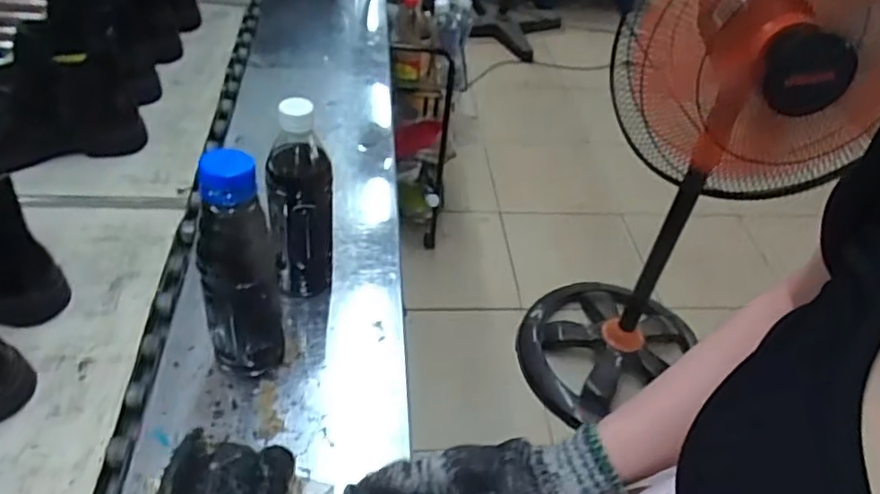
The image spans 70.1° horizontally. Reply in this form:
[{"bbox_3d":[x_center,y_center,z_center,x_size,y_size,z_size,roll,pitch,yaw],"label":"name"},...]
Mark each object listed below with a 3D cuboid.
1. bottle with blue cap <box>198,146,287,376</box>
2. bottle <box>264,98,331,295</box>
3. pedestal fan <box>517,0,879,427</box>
[{"bbox_3d":[-0.167,0.025,0.521,0.059,0.221,0.056,-19,52,-28],"label":"bottle with blue cap"},{"bbox_3d":[-0.135,-0.044,0.611,0.059,0.212,0.060,1,44,-10],"label":"bottle"},{"bbox_3d":[0.463,-0.074,1.186,0.438,1.069,0.379,22,45,11],"label":"pedestal fan"}]

